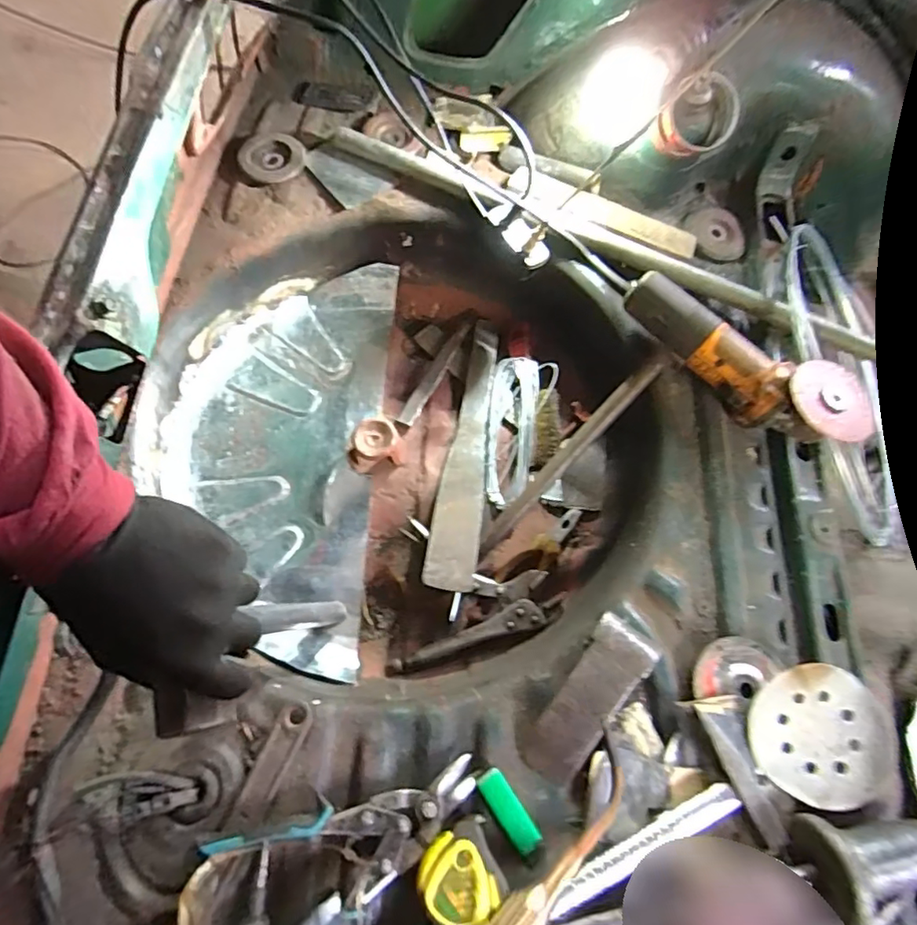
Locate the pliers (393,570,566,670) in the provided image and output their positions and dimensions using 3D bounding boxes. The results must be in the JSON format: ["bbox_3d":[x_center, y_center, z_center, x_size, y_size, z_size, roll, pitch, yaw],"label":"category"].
[{"bbox_3d":[0.022,0.181,0.675,0.203,0.025,0.080,-14,70,-7],"label":"pliers"}]

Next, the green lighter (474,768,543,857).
[{"bbox_3d":[0.043,0.303,0.500,0.023,0.010,0.068,-33,73,-13],"label":"green lighter"}]

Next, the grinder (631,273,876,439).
[{"bbox_3d":[0.316,-0.115,0.658,0.290,0.078,0.085,40,73,13],"label":"grinder"}]

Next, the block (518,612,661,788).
[{"bbox_3d":[0.120,0.220,0.530,0.062,0.036,0.156,38,72,12],"label":"block"}]

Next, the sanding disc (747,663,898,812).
[{"bbox_3d":[0.329,0.245,0.517,0.122,0.015,0.114,0,73,1],"label":"sanding disc"}]

